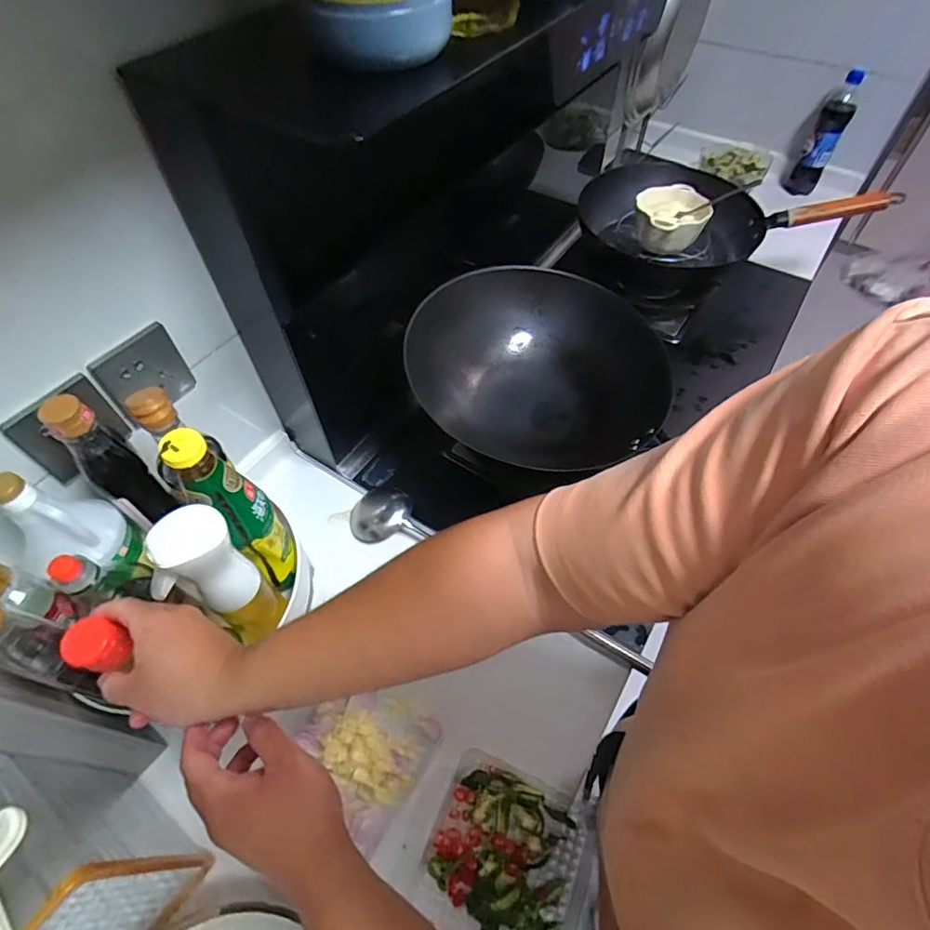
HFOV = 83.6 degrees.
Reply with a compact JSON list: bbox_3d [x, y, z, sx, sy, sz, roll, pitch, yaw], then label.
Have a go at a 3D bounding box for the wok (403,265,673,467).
[{"bbox_3d":[0.108,-0.136,0.784,0.364,0.120,0.322,39,70,13],"label":"wok"}]

